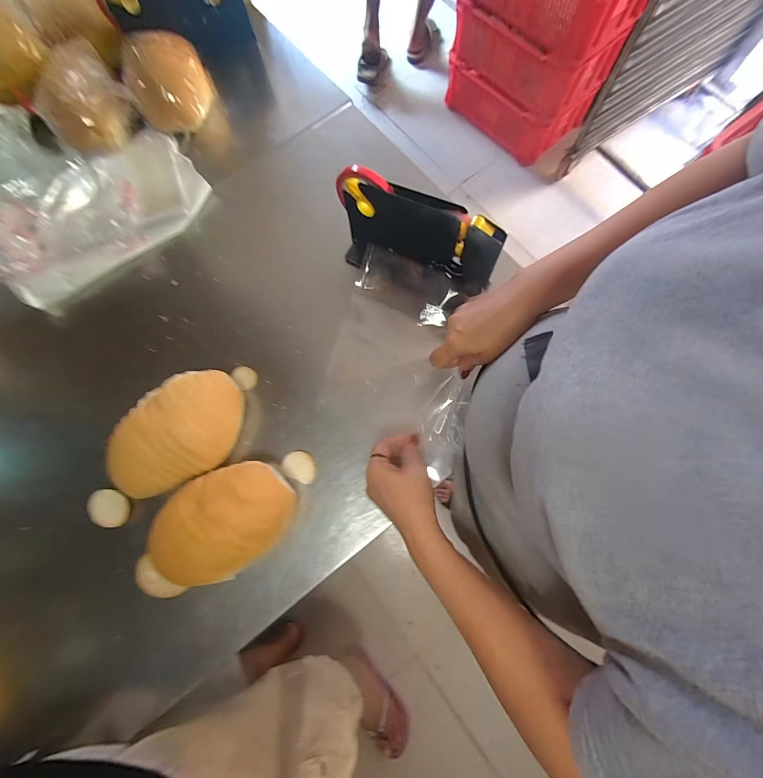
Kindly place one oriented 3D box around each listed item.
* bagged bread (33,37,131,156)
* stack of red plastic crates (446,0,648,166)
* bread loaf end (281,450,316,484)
[{"bbox_3d":[-0.490,-0.469,0.569,0.139,0.088,0.119,-28,76,-3],"label":"bagged bread"},{"bbox_3d":[0.550,-1.235,1.226,0.522,0.539,0.366,42,82,12],"label":"stack of red plastic crates"},{"bbox_3d":[-0.110,0.104,0.473,0.049,0.009,0.036,22,79,9],"label":"bread loaf end"}]

